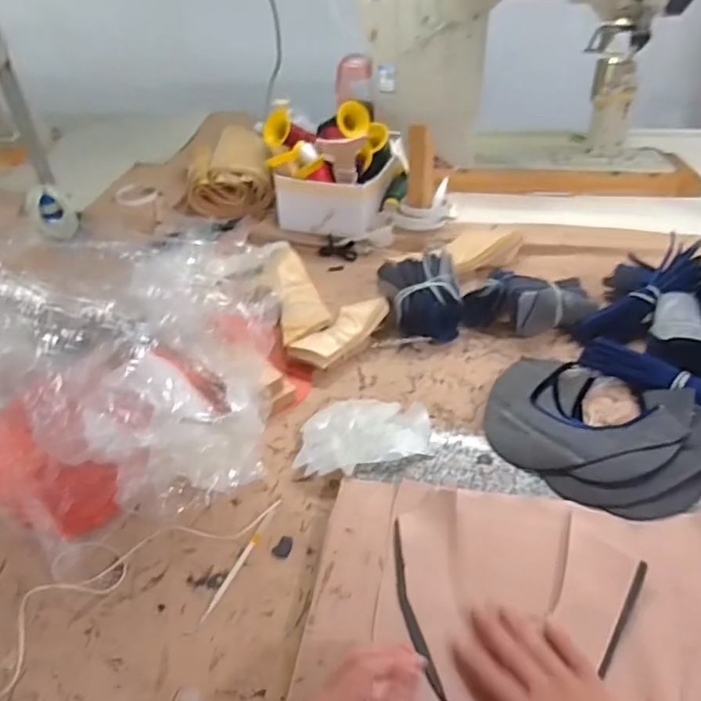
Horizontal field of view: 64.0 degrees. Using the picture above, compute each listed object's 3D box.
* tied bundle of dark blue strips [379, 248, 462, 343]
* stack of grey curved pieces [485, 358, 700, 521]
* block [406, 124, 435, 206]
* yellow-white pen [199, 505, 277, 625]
[{"bbox_3d":[0.102,-0.072,0.780,0.105,0.075,0.112,-9,41,-7],"label":"tied bundle of dark blue strips"},{"bbox_3d":[0.269,0.083,0.613,0.241,0.046,0.202,29,50,32],"label":"stack of grey curved pieces"},{"bbox_3d":[0.115,-0.298,0.913,0.043,0.128,0.031,4,41,9],"label":"block"},{"bbox_3d":[-0.104,0.202,0.538,0.009,0.009,0.126,14,46,20],"label":"yellow-white pen"}]

